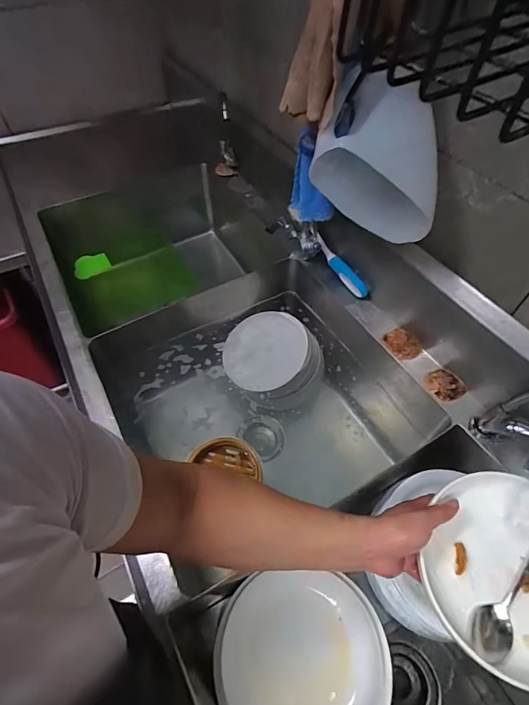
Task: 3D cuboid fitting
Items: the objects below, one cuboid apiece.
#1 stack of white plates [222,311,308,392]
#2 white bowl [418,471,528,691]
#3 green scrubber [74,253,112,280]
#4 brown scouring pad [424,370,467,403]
[{"bbox_3d":[0.002,0.001,0.906,0.190,0.043,0.224,9,57,7],"label":"stack of white plates"},{"bbox_3d":[0.307,0.265,0.452,0.215,0.058,0.214,0,54,0],"label":"white bowl"},{"bbox_3d":[-0.480,-0.239,1.024,0.097,0.056,0.020,-22,26,-6],"label":"green scrubber"},{"bbox_3d":[0.331,0.062,0.679,0.054,0.014,0.063,-26,58,-18],"label":"brown scouring pad"}]

